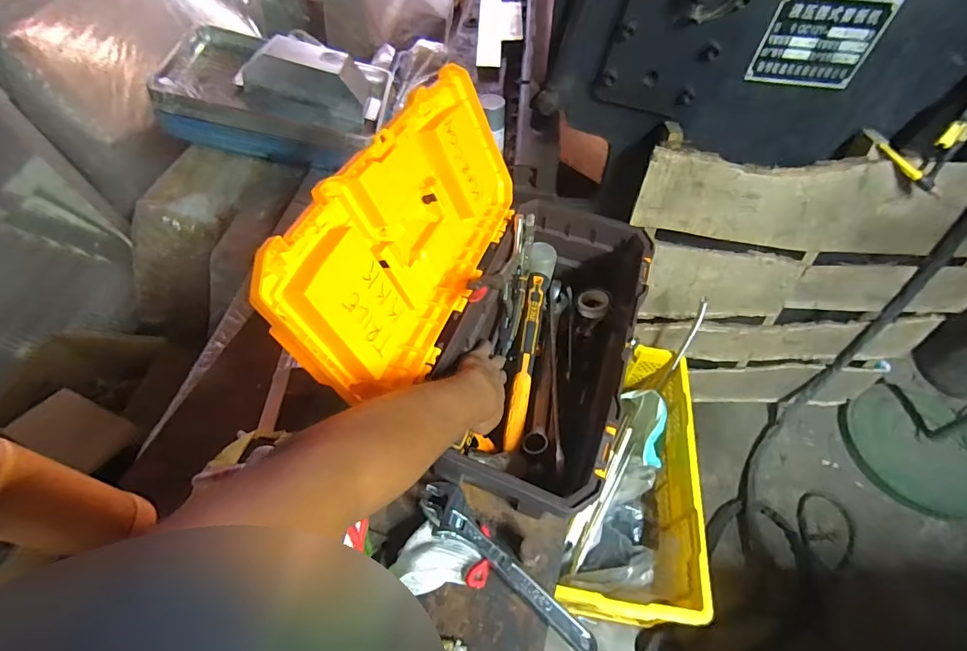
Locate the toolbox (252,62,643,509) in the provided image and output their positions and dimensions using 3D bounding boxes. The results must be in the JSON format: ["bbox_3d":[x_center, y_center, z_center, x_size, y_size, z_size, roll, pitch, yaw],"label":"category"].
[{"bbox_3d":[0.027,-0.052,0.559,0.321,0.319,0.418,18,56,12],"label":"toolbox"}]

